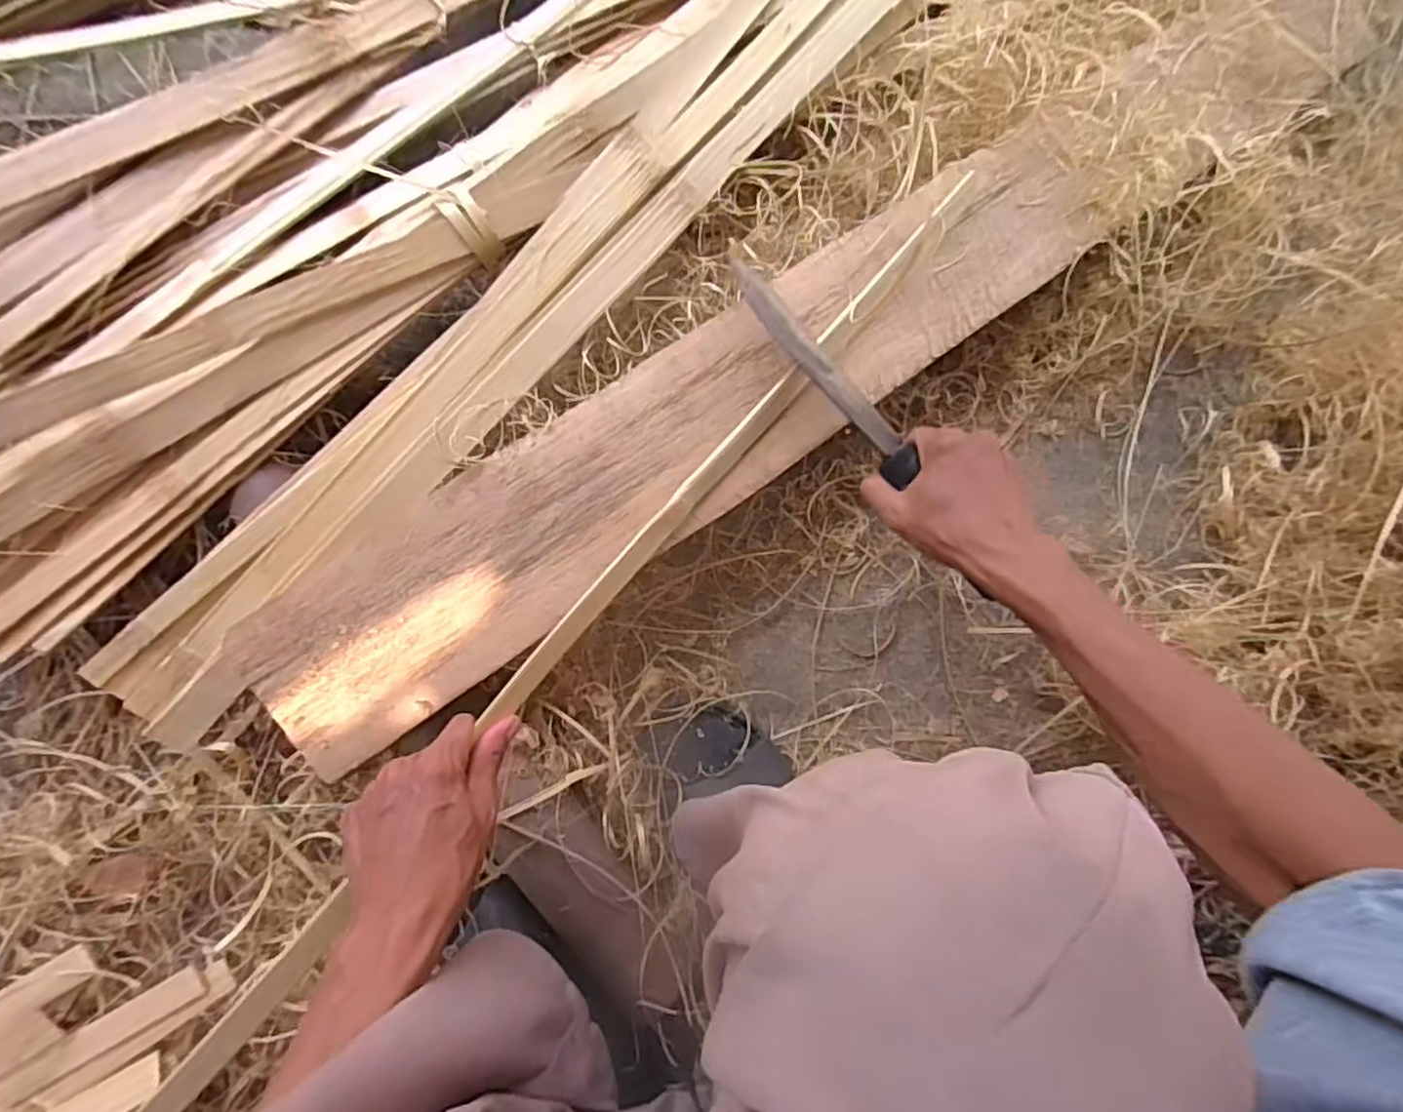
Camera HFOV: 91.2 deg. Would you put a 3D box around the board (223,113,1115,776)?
[{"bbox_3d":[0.013,-0.100,0.513,0.713,0.024,0.135,-35,90,-10],"label":"board"}]

